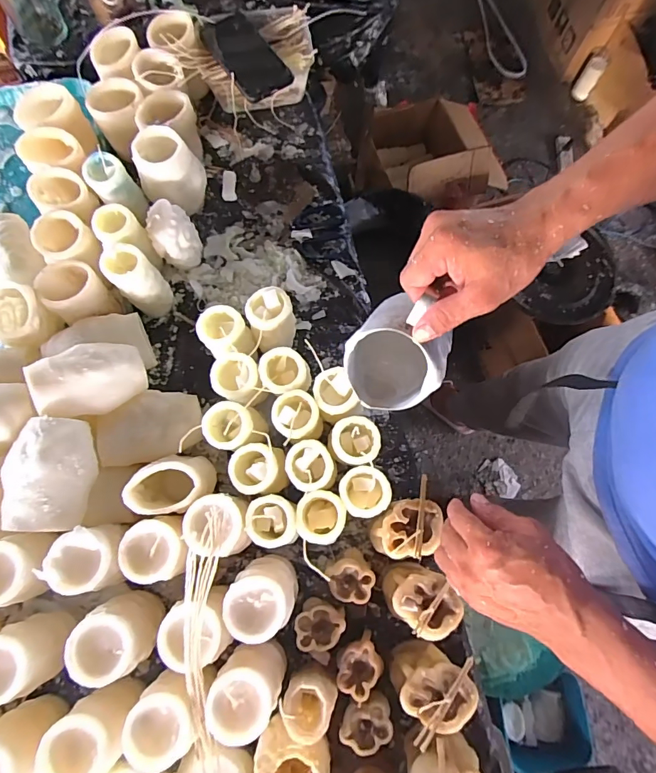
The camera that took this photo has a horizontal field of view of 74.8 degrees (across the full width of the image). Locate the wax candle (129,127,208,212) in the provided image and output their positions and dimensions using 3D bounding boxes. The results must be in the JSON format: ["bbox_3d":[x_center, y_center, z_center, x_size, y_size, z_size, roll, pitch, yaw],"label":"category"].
[{"bbox_3d":[-0.210,-0.285,0.585,0.075,0.098,0.064,9,75,1],"label":"wax candle"}]

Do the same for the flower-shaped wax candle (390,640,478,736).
[{"bbox_3d":[0.106,0.306,0.447,0.062,0.075,0.060,0,75,-1],"label":"flower-shaped wax candle"}]

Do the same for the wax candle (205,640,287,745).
[{"bbox_3d":[-0.081,0.291,0.419,0.067,0.066,0.072,33,77,7],"label":"wax candle"}]

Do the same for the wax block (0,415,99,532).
[{"bbox_3d":[-0.291,0.090,0.448,0.079,0.030,0.113,4,75,0],"label":"wax block"}]

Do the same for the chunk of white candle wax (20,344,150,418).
[{"bbox_3d":[-0.271,-0.013,0.487,0.113,0.033,0.081,-21,77,-29],"label":"chunk of white candle wax"}]

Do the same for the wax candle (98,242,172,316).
[{"bbox_3d":[-0.240,-0.132,0.551,0.053,0.101,0.051,0,75,-1],"label":"wax candle"}]

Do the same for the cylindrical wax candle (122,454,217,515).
[{"bbox_3d":[-0.170,0.107,0.480,0.080,0.088,0.062,-7,75,-3],"label":"cylindrical wax candle"}]

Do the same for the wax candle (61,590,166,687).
[{"bbox_3d":[-0.212,0.250,0.436,0.067,0.081,0.073,-26,77,-8],"label":"wax candle"}]

